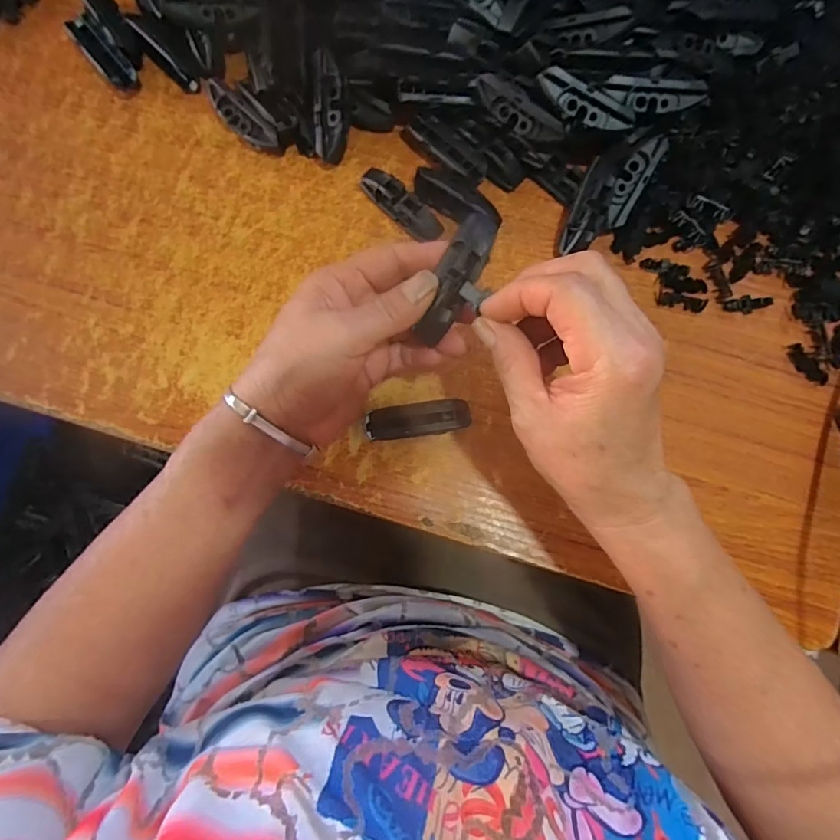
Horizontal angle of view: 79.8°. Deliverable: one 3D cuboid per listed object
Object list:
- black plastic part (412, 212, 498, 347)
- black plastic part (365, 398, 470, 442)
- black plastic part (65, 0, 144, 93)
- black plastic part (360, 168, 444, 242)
[{"bbox_3d":[0.019,-0.076,0.270,0.021,0.009,0.071,25,94,3],"label":"black plastic part"},{"bbox_3d":[-0.001,0.001,0.353,0.071,0.017,0.023,-8,82,-2],"label":"black plastic part"},{"bbox_3d":[-0.239,-0.290,0.384,0.040,0.020,0.081,-35,84,-5],"label":"black plastic part"},{"bbox_3d":[-0.014,-0.160,0.373,0.070,0.018,0.020,40,83,5],"label":"black plastic part"}]

